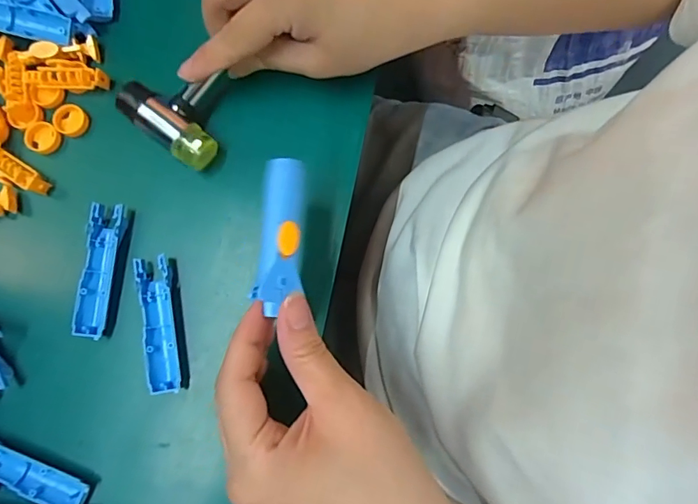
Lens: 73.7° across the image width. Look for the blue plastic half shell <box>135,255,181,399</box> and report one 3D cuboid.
[{"bbox_3d":[-0.111,0.042,0.274,0.017,0.013,0.078,-11,80,-1],"label":"blue plastic half shell"}]

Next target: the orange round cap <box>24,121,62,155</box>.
[{"bbox_3d":[-0.192,-0.072,0.294,0.018,0.009,0.019,0,80,1],"label":"orange round cap"}]

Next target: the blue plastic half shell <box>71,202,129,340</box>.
[{"bbox_3d":[-0.149,0.011,0.281,0.020,0.017,0.077,8,80,3],"label":"blue plastic half shell"}]

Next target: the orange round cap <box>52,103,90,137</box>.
[{"bbox_3d":[-0.177,-0.083,0.296,0.020,0.006,0.019,0,80,1],"label":"orange round cap"}]

